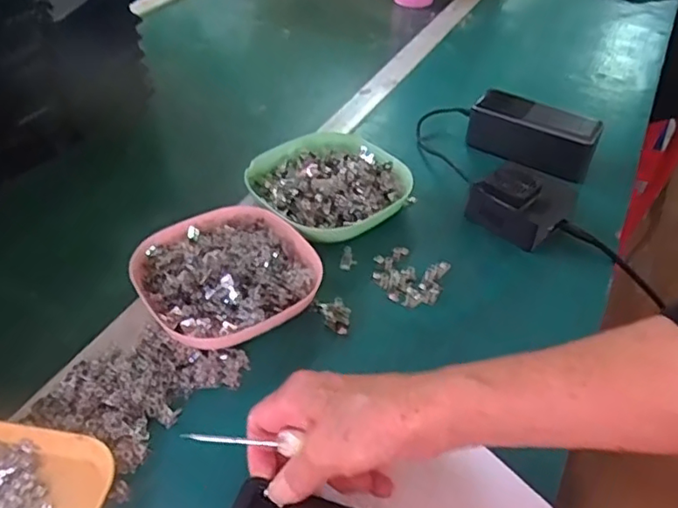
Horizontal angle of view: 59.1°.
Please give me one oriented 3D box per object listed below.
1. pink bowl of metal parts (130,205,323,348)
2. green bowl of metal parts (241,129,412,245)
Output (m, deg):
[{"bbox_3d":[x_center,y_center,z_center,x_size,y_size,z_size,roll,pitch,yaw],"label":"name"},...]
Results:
[{"bbox_3d":[-0.089,0.014,0.481,0.133,0.036,0.134,-26,50,-28],"label":"pink bowl of metal parts"},{"bbox_3d":[-0.012,-0.068,0.582,0.137,0.033,0.142,-28,49,-30],"label":"green bowl of metal parts"}]

